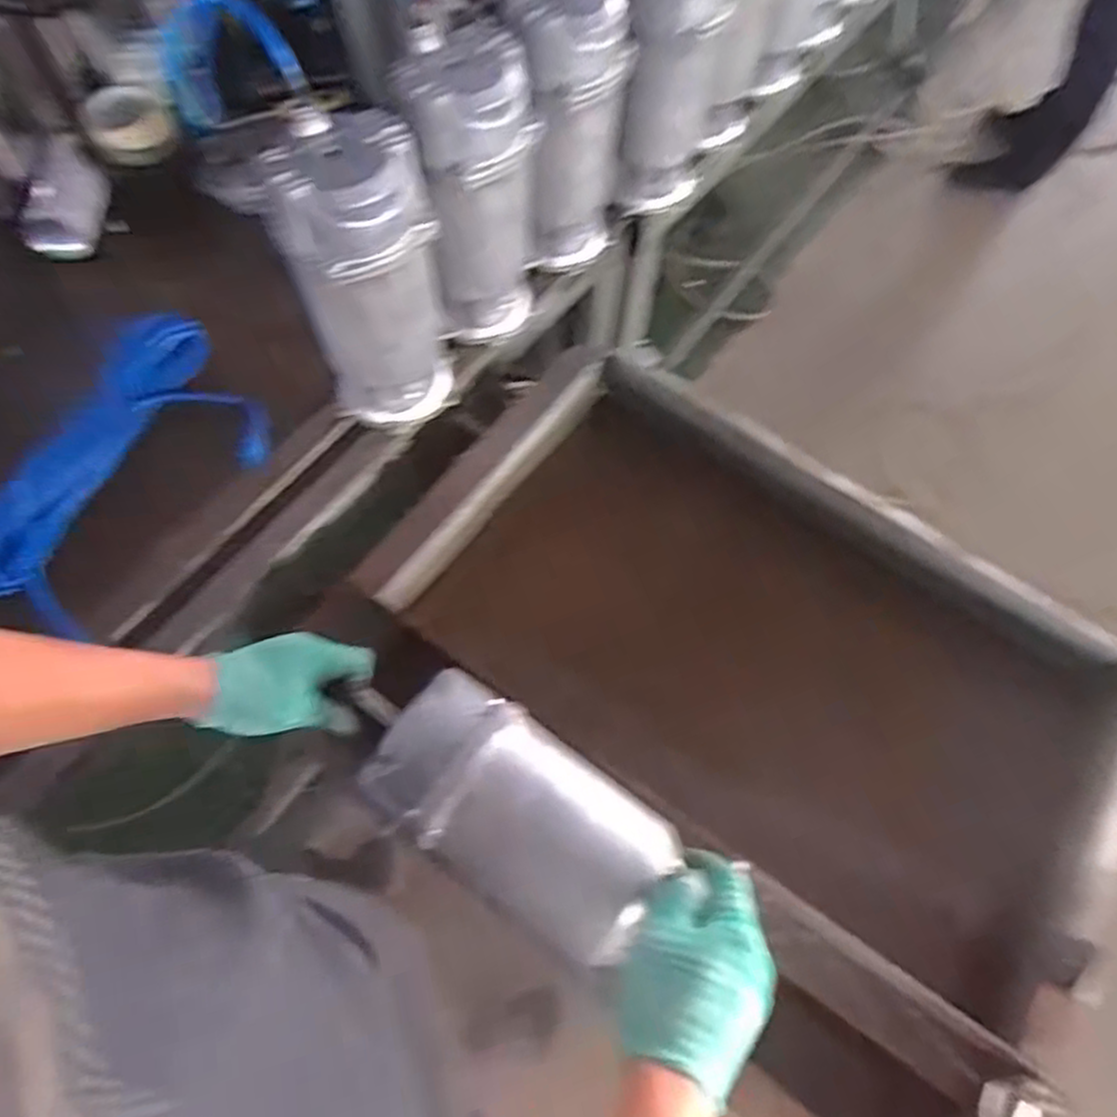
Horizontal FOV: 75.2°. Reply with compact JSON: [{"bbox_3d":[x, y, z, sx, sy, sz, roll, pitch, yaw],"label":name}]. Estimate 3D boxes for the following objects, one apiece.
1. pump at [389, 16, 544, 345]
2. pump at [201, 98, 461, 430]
[{"bbox_3d":[-0.091,-0.383,0.791,0.128,0.291,0.128,-4,64,-5],"label":"pump"},{"bbox_3d":[-0.190,-0.267,0.734,0.139,0.299,0.122,-4,64,-5],"label":"pump"}]

